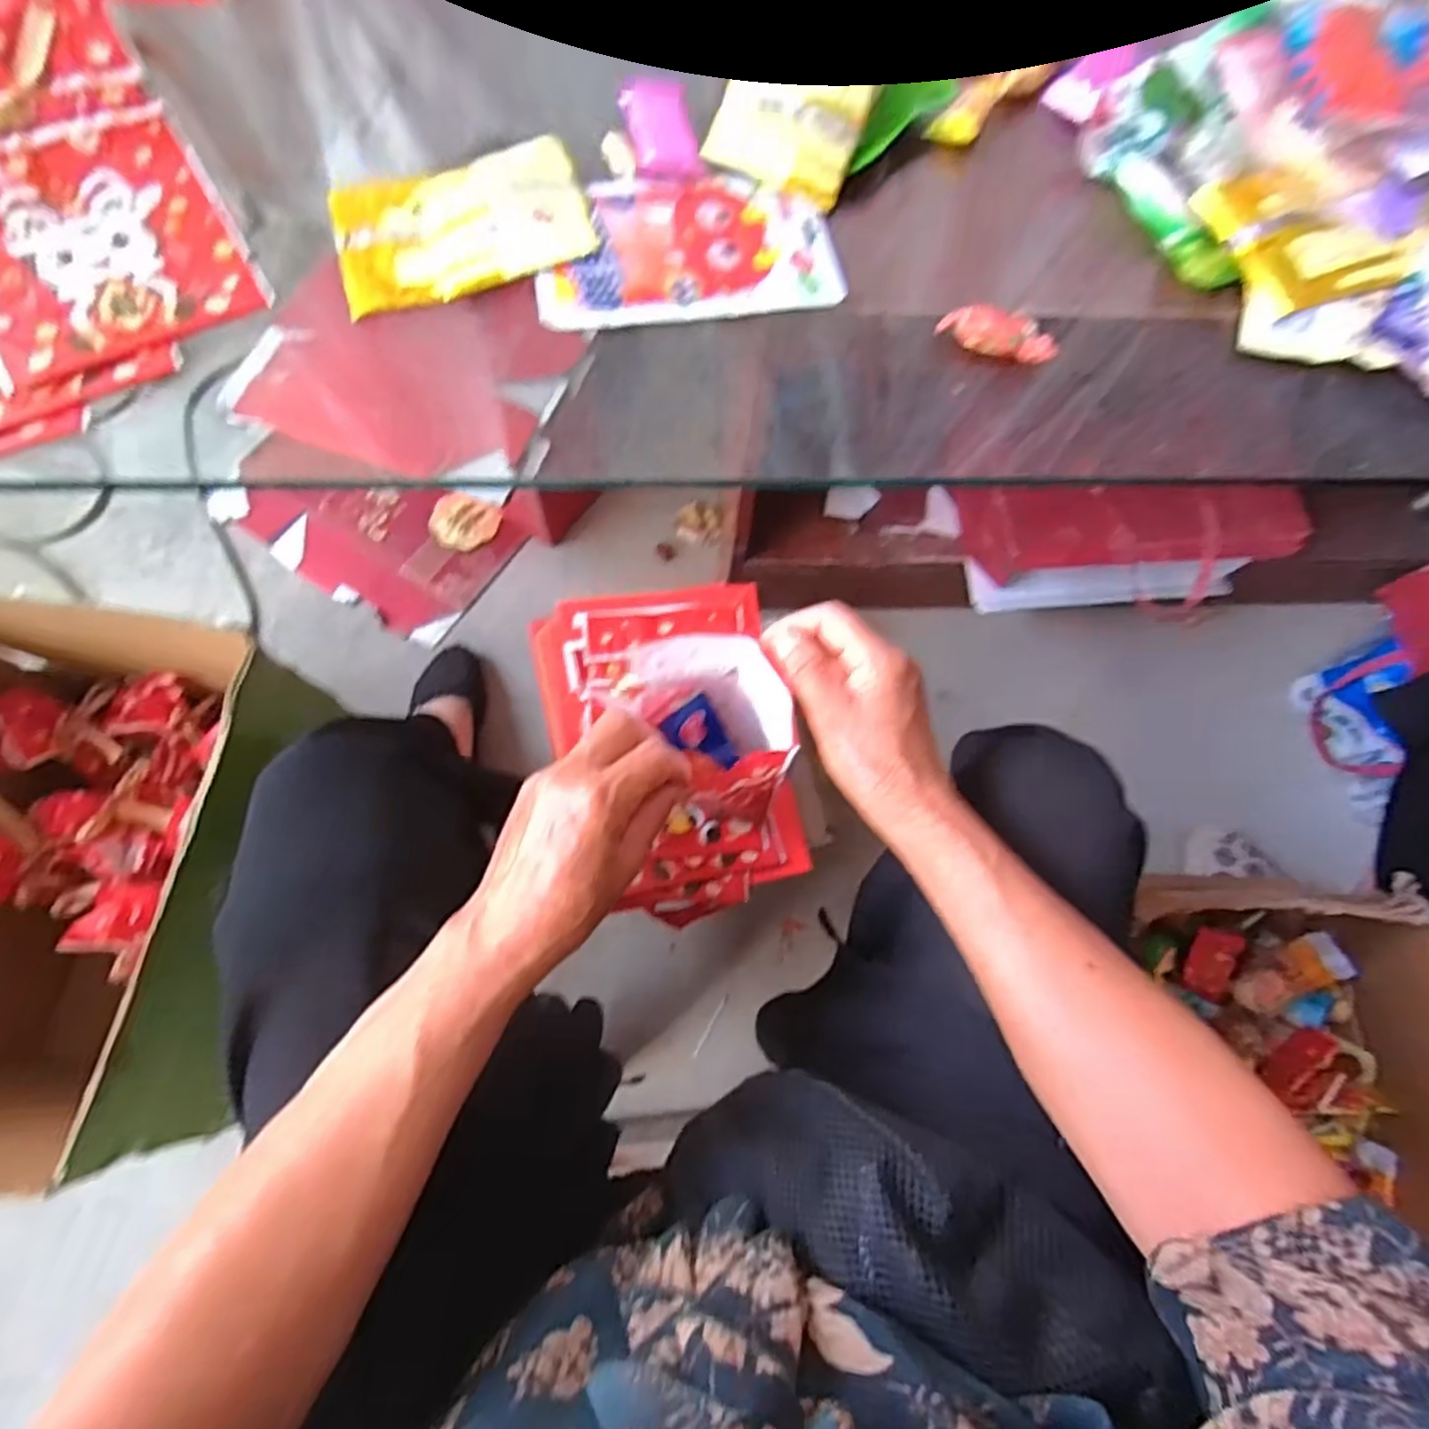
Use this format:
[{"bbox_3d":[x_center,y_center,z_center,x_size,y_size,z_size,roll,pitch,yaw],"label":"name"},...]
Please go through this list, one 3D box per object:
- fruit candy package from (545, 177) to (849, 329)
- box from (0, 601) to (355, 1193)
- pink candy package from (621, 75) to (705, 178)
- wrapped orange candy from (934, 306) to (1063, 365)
[{"bbox_3d":[-0.018,-0.300,0.447,0.187,0.013,0.114,-9,72,-5],"label":"fruit candy package"},{"bbox_3d":[-0.519,0.146,0.612,0.310,0.299,0.402,7,71,0],"label":"box"},{"bbox_3d":[-0.037,-0.397,0.469,0.042,0.009,0.092,-13,72,-6],"label":"pink candy package"},{"bbox_3d":[0.174,-0.233,0.429,0.070,0.020,0.017,22,72,6],"label":"wrapped orange candy"}]

